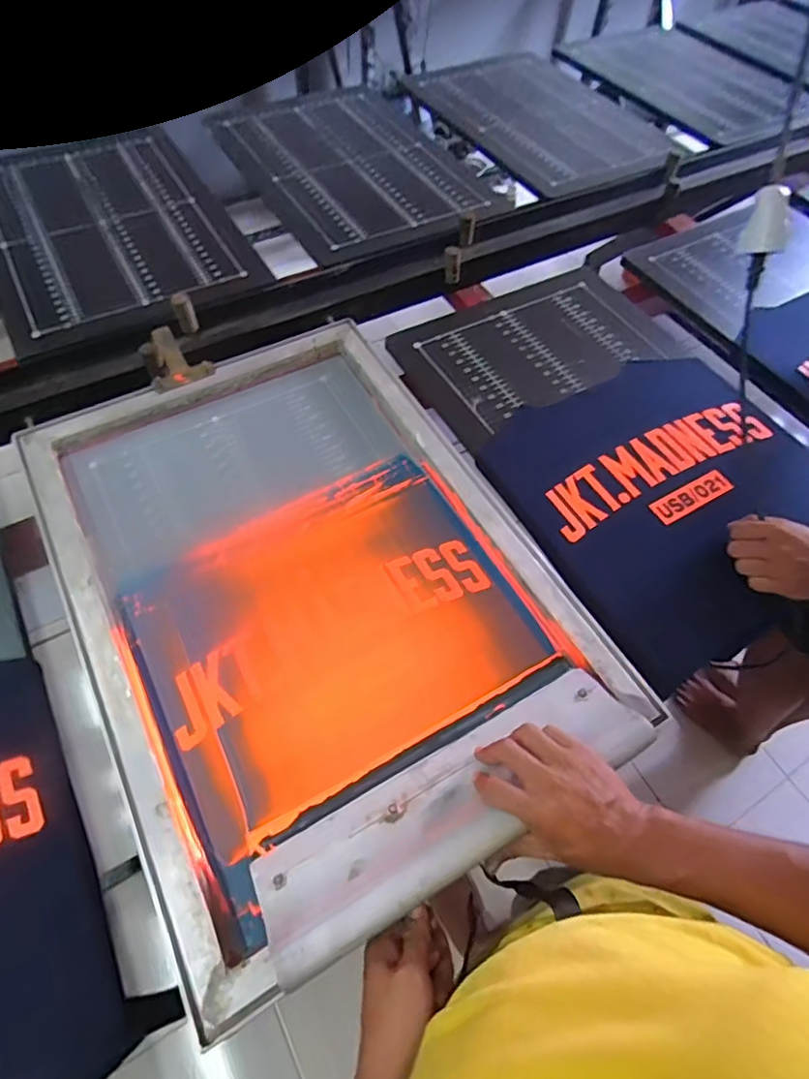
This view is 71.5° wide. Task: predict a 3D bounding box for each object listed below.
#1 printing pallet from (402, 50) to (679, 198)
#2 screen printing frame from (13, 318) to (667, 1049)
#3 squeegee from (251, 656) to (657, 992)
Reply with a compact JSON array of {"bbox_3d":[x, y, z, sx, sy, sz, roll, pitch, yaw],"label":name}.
[{"bbox_3d":[0.317,-0.963,1.272,0.460,0.037,0.573,-28,65,-19],"label":"printing pallet"},{"bbox_3d":[-0.114,0.025,0.625,0.465,0.032,0.631,-26,64,-18],"label":"screen printing frame"},{"bbox_3d":[0.048,0.228,0.483,0.342,0.035,0.109,-27,34,-19],"label":"squeegee"}]

